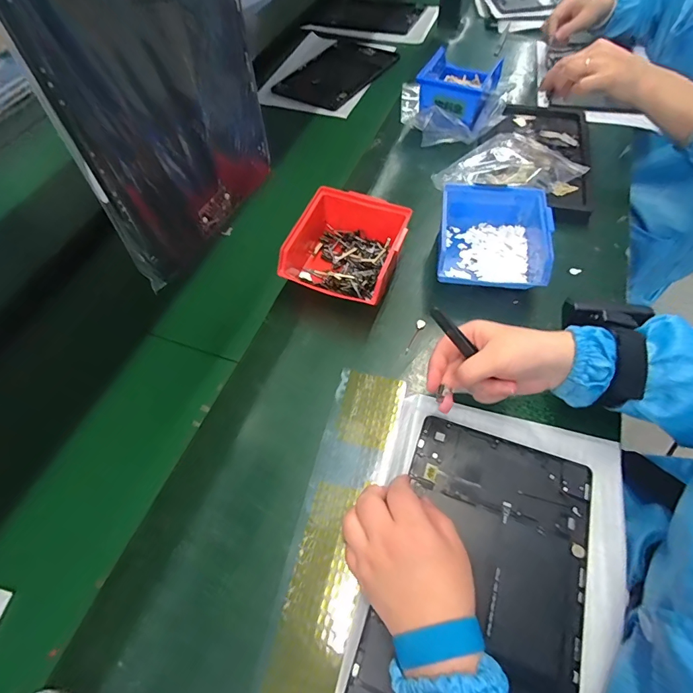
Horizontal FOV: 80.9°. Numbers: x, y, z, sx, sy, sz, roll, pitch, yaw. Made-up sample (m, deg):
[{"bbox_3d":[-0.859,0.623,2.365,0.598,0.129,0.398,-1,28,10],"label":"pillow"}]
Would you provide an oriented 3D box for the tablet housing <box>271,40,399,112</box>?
[{"bbox_3d":[-0.017,-0.547,0.807,0.156,0.004,0.252,28,63,22],"label":"tablet housing"}]

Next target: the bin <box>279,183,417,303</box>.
[{"bbox_3d":[-0.004,-0.113,0.494,0.143,0.066,0.142,13,60,11],"label":"bin"}]

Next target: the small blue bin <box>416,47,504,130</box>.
[{"bbox_3d":[0.189,-0.440,0.689,0.112,0.071,0.140,23,60,15],"label":"small blue bin"}]

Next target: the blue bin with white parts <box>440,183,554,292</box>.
[{"bbox_3d":[0.176,-0.128,0.501,0.125,0.064,0.131,8,59,8],"label":"blue bin with white parts"}]

